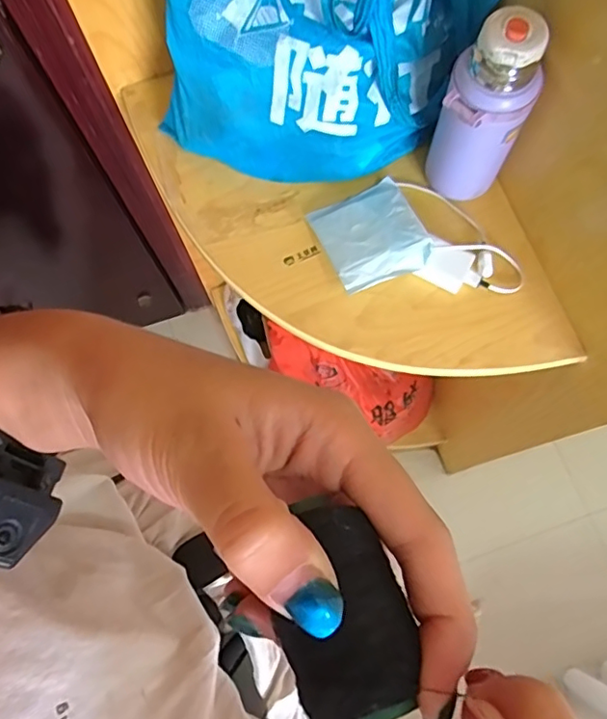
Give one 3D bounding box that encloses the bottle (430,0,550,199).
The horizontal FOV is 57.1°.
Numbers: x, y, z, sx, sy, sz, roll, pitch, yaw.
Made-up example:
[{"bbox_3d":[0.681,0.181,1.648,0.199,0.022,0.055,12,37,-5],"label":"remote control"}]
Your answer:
[{"bbox_3d":[0.173,-0.233,0.549,0.079,0.196,0.069,24,77,7],"label":"bottle"}]

